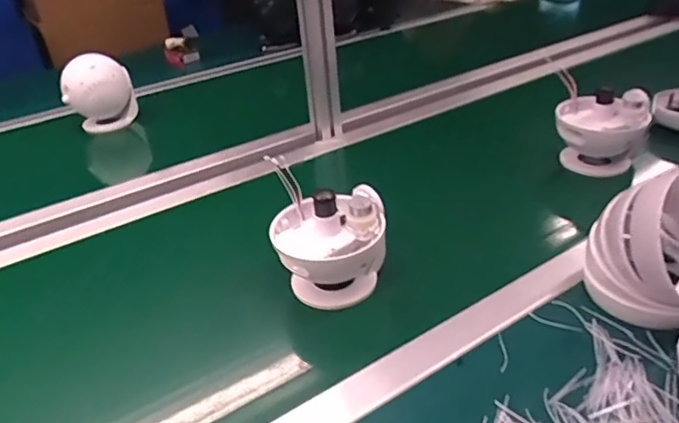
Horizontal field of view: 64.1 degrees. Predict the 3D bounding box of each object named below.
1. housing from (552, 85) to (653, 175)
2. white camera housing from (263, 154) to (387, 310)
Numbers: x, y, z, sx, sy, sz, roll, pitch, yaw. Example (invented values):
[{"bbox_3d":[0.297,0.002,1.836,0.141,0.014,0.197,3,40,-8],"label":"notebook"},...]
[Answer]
[{"bbox_3d":[0.374,-0.108,0.784,0.118,0.116,0.101,11,35,23],"label":"housing"},{"bbox_3d":[-0.010,0.034,0.568,0.113,0.107,0.105,-1,32,5],"label":"white camera housing"}]

